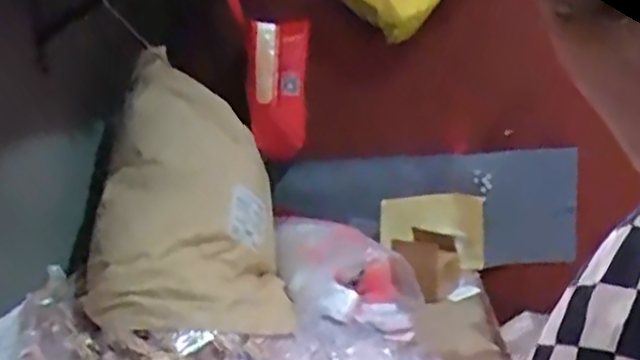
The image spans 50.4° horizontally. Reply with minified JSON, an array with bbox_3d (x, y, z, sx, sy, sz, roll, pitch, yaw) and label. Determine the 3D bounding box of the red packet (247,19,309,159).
[{"bbox_3d":[-0.100,-0.232,1.654,0.148,0.354,0.099,4,-15,-16],"label":"red packet"}]

